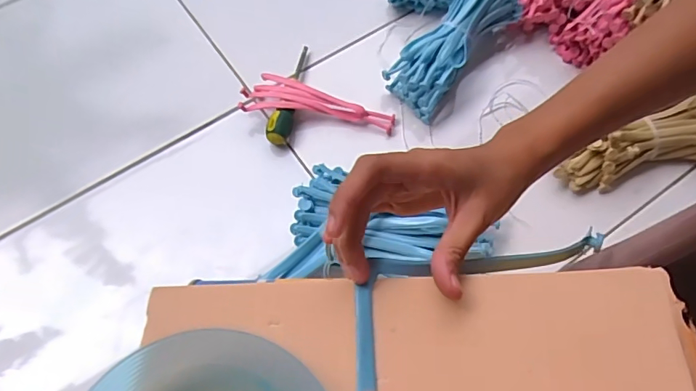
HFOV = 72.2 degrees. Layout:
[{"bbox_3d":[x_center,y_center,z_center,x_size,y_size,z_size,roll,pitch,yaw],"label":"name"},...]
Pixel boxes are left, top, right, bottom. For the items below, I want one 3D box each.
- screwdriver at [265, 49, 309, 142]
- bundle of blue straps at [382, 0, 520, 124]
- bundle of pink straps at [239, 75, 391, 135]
[{"bbox_3d":[-0.076,-0.131,0.626,0.025,0.038,0.155,8,64,6],"label":"screwdriver"},{"bbox_3d":[0.138,-0.203,0.610,0.077,0.041,0.218,38,84,19],"label":"bundle of blue straps"},{"bbox_3d":[-0.039,-0.118,0.617,0.198,0.034,0.054,6,64,6],"label":"bundle of pink straps"}]

